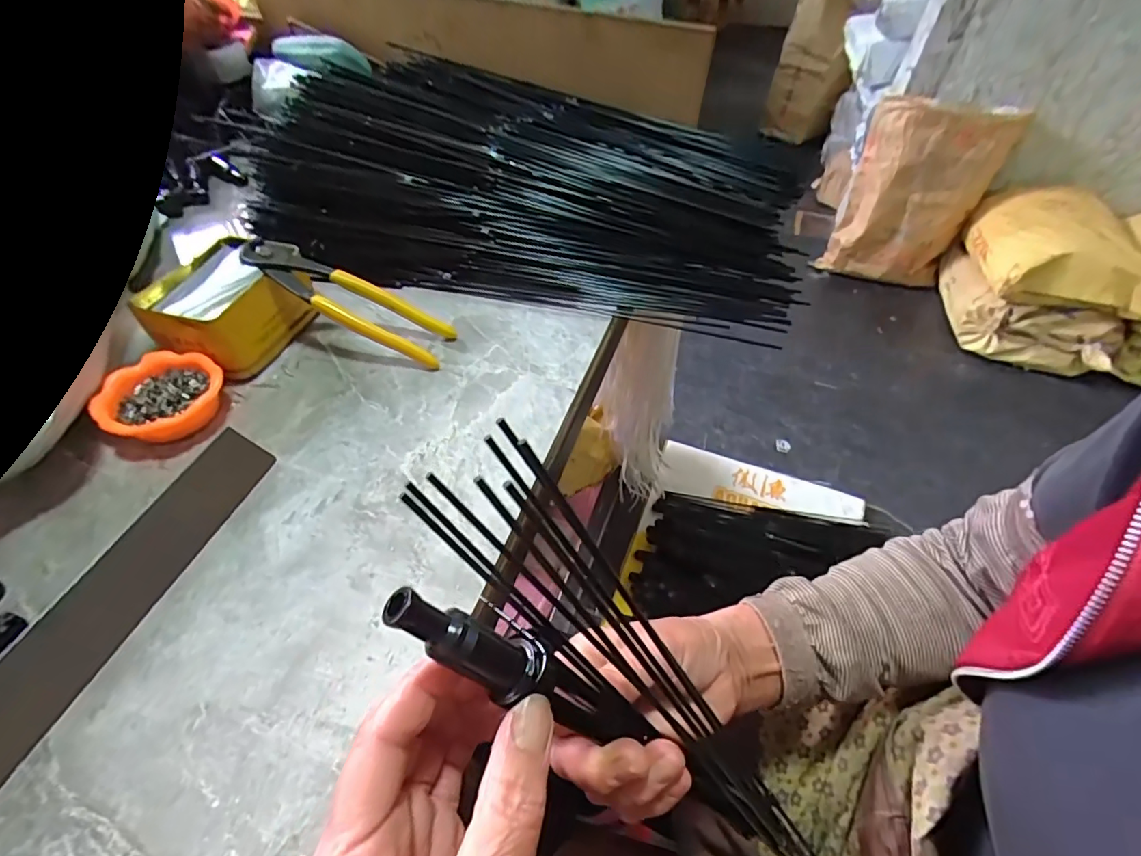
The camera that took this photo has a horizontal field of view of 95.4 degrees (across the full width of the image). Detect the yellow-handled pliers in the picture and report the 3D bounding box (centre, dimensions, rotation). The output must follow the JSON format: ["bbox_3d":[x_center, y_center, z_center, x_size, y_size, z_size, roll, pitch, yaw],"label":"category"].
[{"bbox_3d":[-0.175,-0.102,0.415,0.163,0.019,0.049,28,49,-8],"label":"yellow-handled pliers"}]

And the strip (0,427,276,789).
[{"bbox_3d":[-0.245,0.089,0.282,0.038,0.010,0.215,43,46,-23],"label":"strip"}]

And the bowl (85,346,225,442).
[{"bbox_3d":[-0.288,-0.022,0.366,0.067,0.023,0.074,28,53,21],"label":"bowl"}]

